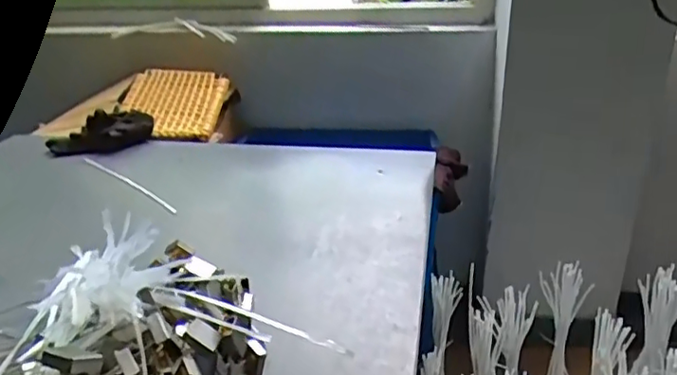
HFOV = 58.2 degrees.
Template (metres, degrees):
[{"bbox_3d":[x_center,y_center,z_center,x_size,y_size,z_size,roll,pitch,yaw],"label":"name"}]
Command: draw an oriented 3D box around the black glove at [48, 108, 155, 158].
[{"bbox_3d":[-0.564,-0.134,1.447,0.244,0.071,0.089,-15,27,-25],"label":"black glove"}]

